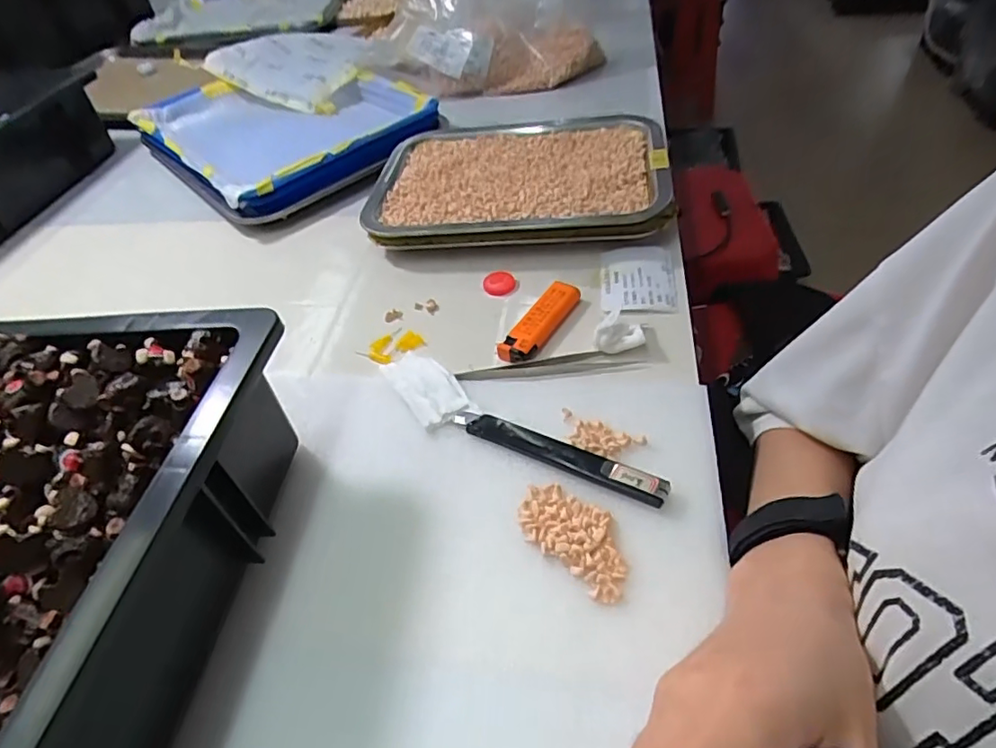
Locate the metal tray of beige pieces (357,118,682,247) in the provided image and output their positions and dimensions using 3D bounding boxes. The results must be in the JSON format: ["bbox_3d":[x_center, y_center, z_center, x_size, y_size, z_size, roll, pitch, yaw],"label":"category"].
[{"bbox_3d":[0.016,-0.179,0.540,0.272,0.039,0.197,-1,46,9],"label":"metal tray of beige pieces"}]

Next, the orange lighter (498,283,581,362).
[{"bbox_3d":[0.032,-0.039,0.416,0.024,0.014,0.084,22,54,27],"label":"orange lighter"}]

